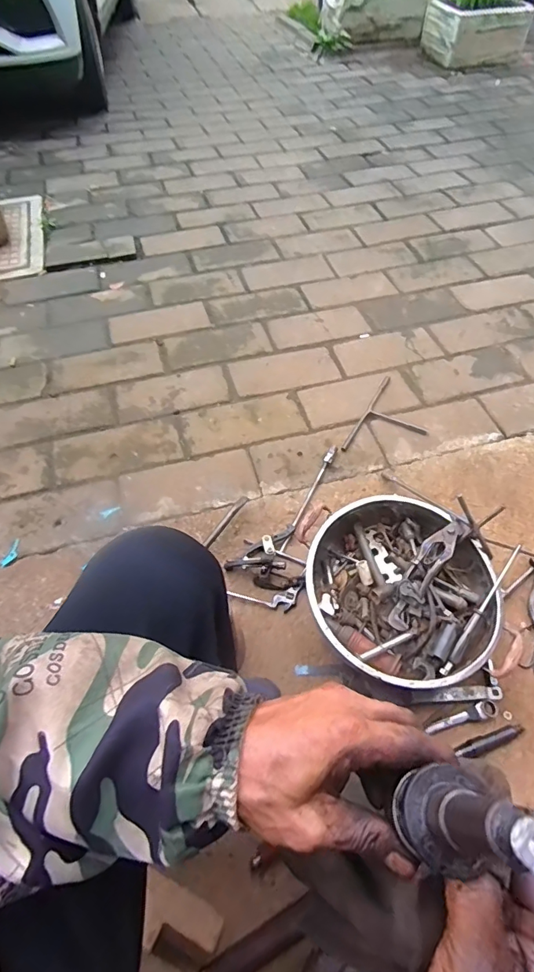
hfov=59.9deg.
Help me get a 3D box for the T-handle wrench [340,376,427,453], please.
[{"bbox_3d":[0.301,-0.153,1.095,0.153,0.010,0.270,25,62,16],"label":"T-handle wrench"}]

